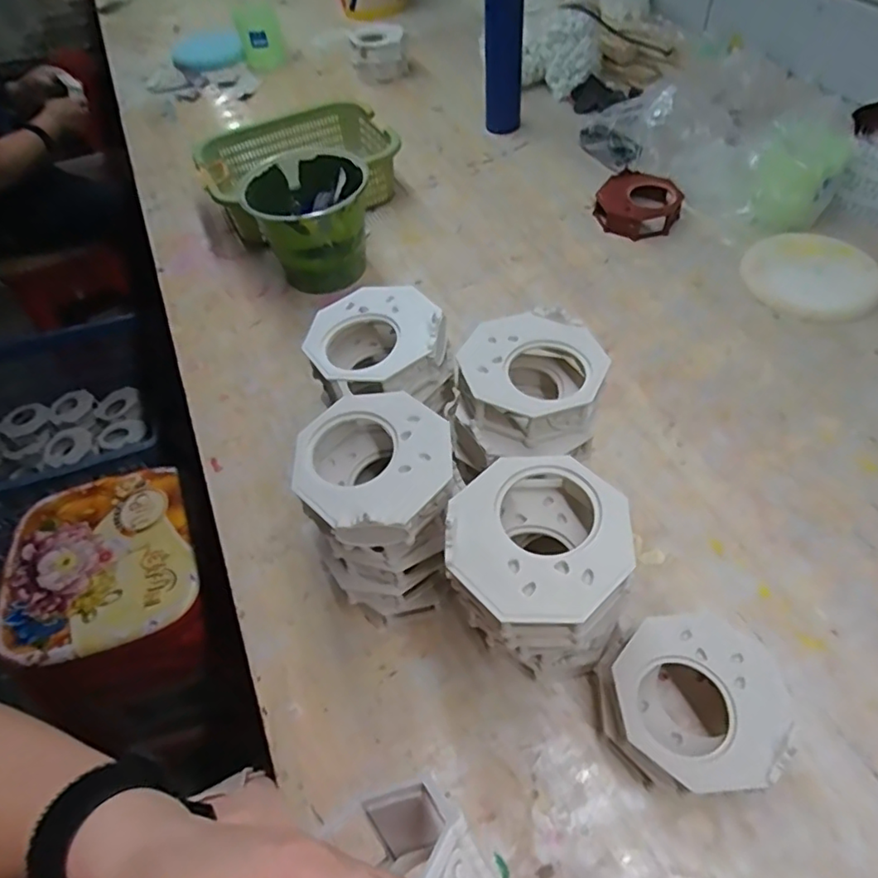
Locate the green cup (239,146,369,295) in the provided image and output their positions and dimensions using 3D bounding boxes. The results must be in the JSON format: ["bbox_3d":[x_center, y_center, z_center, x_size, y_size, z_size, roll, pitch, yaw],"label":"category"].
[{"bbox_3d":[-0.168,-0.292,0.796,0.152,0.138,0.162,-3,54,4],"label":"green cup"}]

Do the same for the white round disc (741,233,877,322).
[{"bbox_3d":[0.483,-0.211,0.748,0.156,0.027,0.156,-3,54,4],"label":"white round disc"}]

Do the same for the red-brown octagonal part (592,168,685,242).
[{"bbox_3d":[0.294,-0.347,0.852,0.118,0.039,0.108,17,57,17],"label":"red-brown octagonal part"}]

